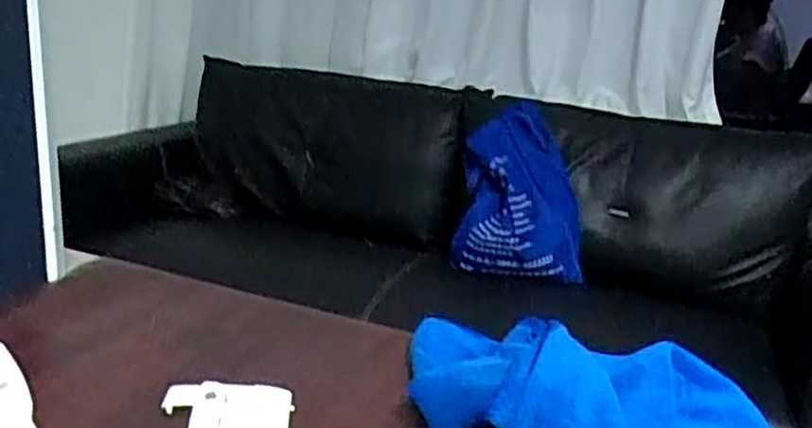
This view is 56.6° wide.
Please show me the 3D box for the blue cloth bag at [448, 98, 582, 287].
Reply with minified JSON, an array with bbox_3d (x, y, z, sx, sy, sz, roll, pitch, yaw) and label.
[{"bbox_3d":[0.264,-0.118,1.810,0.280,0.159,0.547,4,45,2],"label":"blue cloth bag"}]

